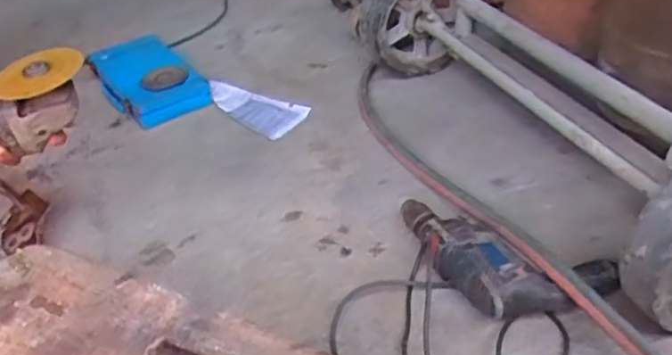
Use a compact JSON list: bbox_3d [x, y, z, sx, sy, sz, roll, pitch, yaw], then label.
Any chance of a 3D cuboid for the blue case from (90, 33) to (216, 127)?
[{"bbox_3d":[-0.398,-0.212,1.404,0.173,0.072,0.310,-29,41,-26],"label":"blue case"}]

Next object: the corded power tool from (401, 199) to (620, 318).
[{"bbox_3d":[0.195,0.112,0.850,0.299,0.063,0.151,15,42,28],"label":"corded power tool"}]

